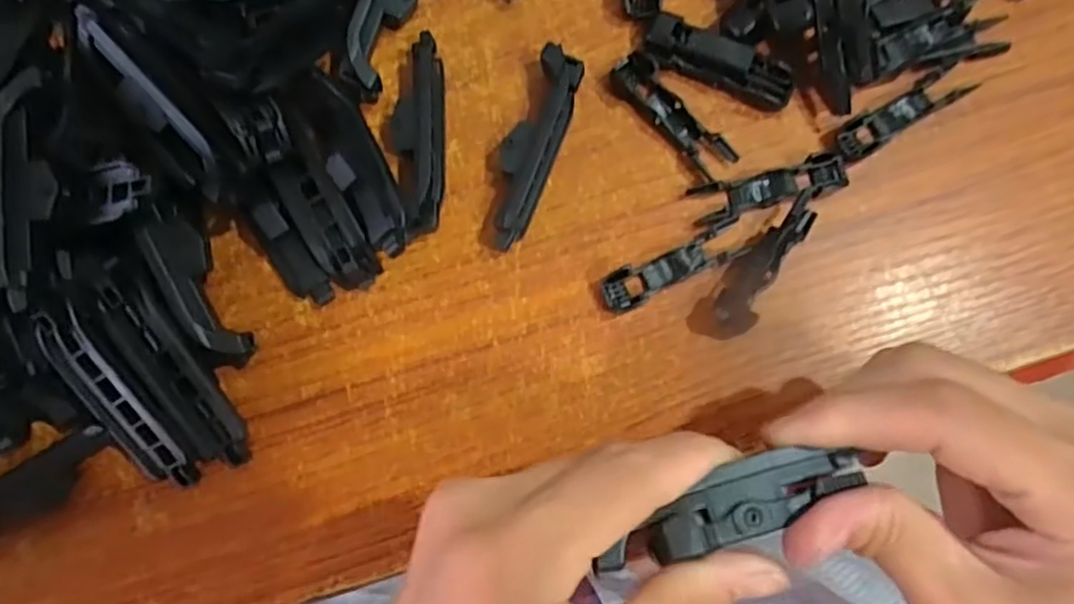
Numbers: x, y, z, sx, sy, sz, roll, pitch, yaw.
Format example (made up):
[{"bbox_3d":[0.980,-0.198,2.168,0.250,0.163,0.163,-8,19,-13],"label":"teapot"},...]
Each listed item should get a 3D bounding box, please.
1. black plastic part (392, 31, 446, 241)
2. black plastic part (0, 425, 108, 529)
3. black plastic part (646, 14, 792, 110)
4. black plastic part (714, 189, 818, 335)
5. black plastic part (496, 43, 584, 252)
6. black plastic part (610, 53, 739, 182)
[{"bbox_3d":[-0.043,-0.060,0.246,0.016,0.018,0.075,-1,79,1],"label":"black plastic part"},{"bbox_3d":[-0.171,0.062,0.226,0.067,0.017,0.017,-37,81,-5],"label":"black plastic part"},{"bbox_3d":[0.067,-0.088,0.252,0.055,0.011,0.018,25,81,6],"label":"black plastic part"},{"bbox_3d":[0.080,-0.014,0.239,0.017,0.012,0.056,34,82,7],"label":"black plastic part"},{"bbox_3d":[-0.002,-0.055,0.245,0.017,0.017,0.073,20,80,5],"label":"black plastic part"},{"bbox_3d":[0.050,-0.069,0.251,0.013,0.009,0.054,-41,81,-6],"label":"black plastic part"}]

